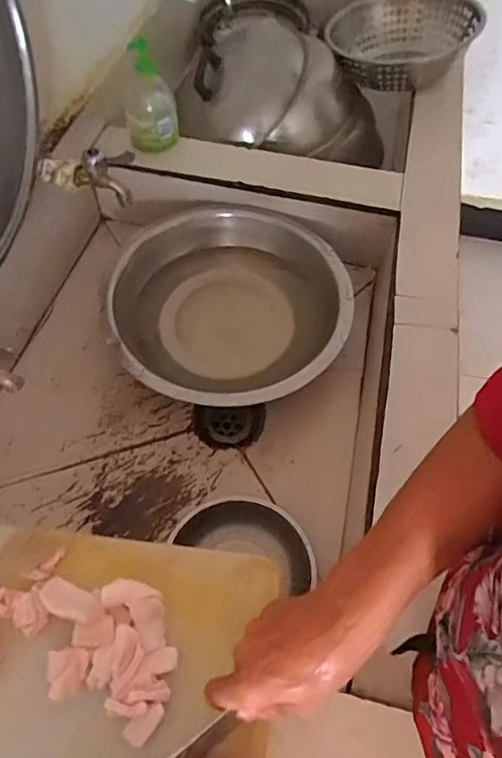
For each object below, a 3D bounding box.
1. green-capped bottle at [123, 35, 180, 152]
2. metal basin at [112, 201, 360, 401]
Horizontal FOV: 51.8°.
[{"bbox_3d":[-0.175,-0.483,0.884,0.087,0.147,0.084,-8,58,-6],"label":"green-capped bottle"},{"bbox_3d":[-0.035,-0.099,0.856,0.366,0.143,0.357,0,57,0],"label":"metal basin"}]

